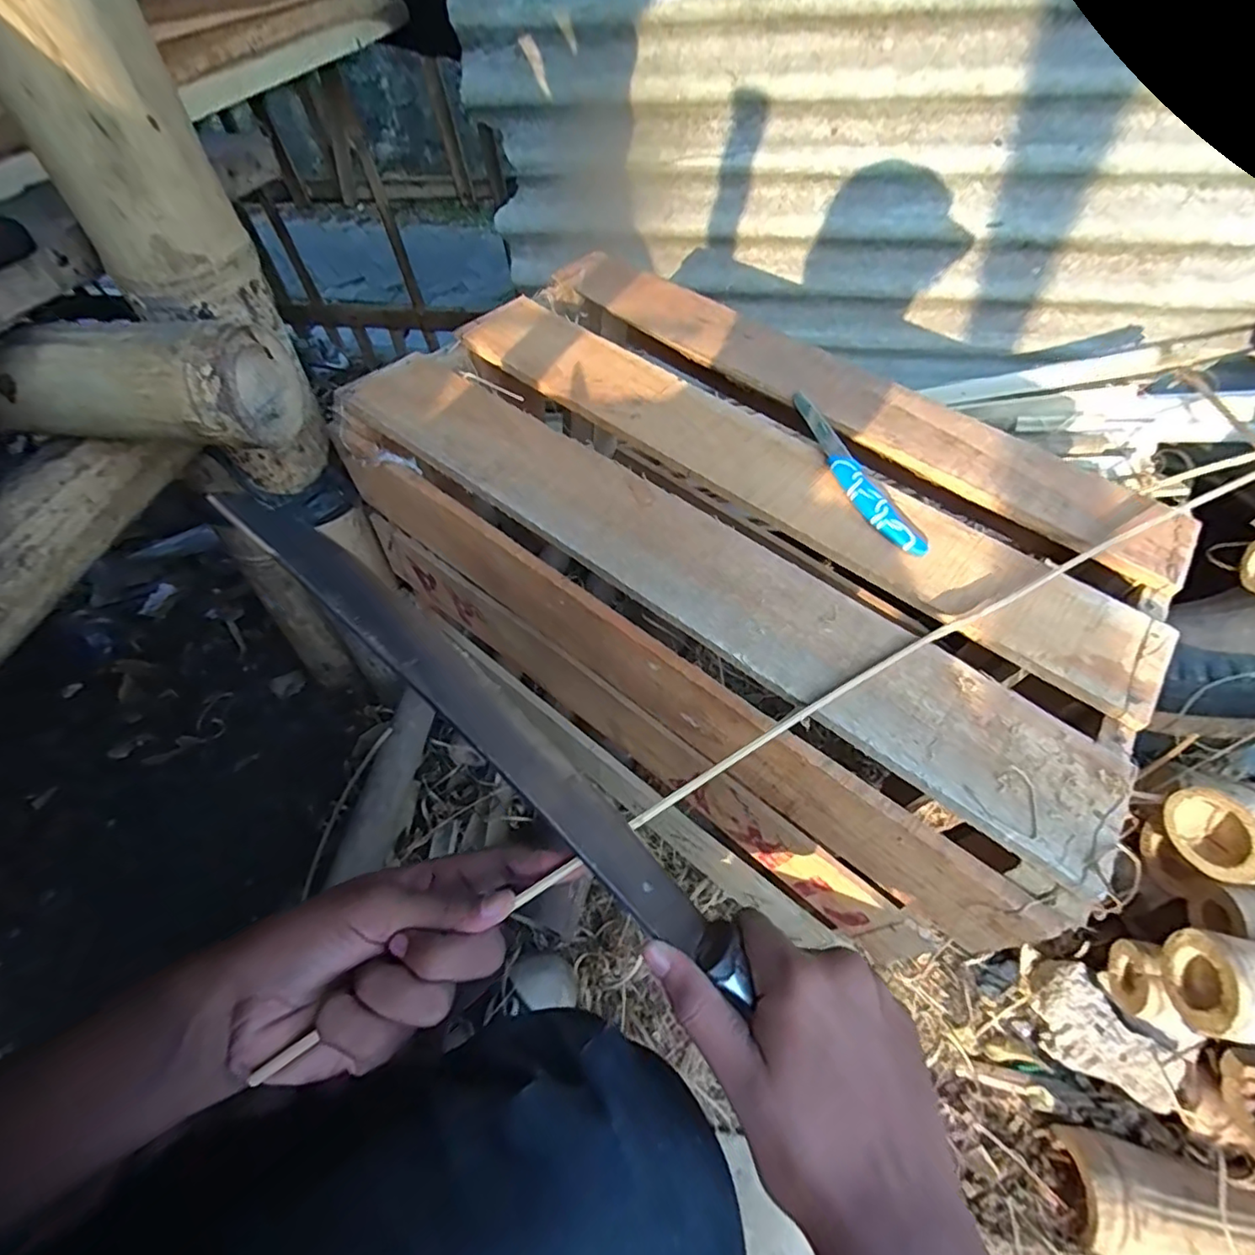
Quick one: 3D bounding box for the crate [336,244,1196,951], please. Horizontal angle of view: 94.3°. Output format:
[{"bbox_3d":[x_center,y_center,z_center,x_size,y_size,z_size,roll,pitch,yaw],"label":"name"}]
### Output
[{"bbox_3d":[0.091,-0.065,0.506,0.569,0.220,0.354,36,63,23],"label":"crate"}]

